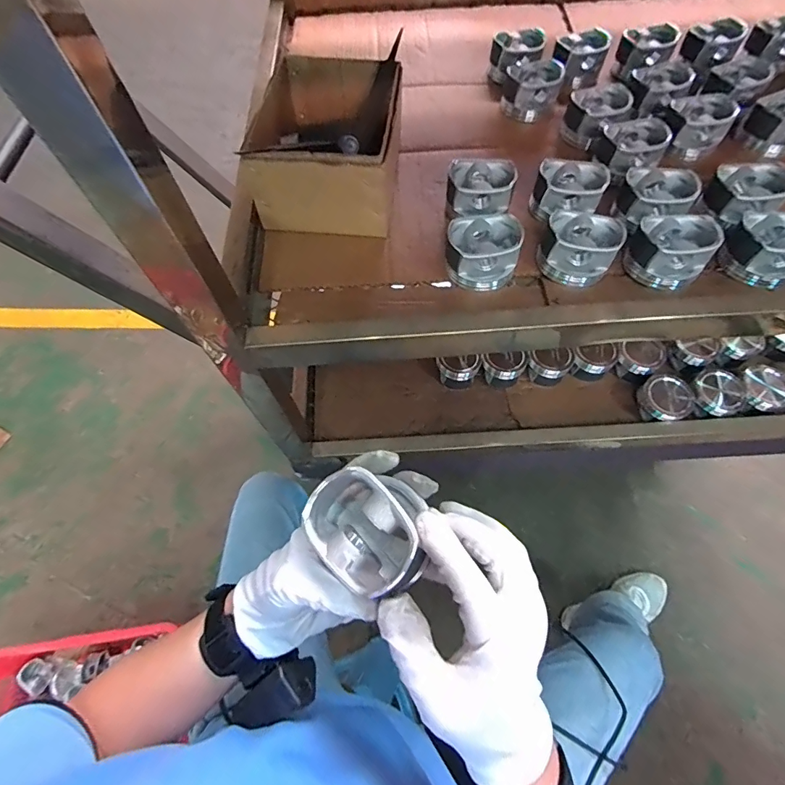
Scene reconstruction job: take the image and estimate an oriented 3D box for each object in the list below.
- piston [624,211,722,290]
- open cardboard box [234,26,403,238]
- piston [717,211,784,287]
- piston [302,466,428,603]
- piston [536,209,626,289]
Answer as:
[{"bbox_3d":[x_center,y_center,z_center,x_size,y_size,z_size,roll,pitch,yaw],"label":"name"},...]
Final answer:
[{"bbox_3d":[0.292,-0.151,0.450,0.074,0.054,0.074,-1,63,3],"label":"piston"},{"bbox_3d":[-0.070,-0.289,0.505,0.148,0.098,0.202,5,63,6],"label":"open cardboard box"},{"bbox_3d":[0.392,-0.151,0.445,0.075,0.055,0.069,37,70,20],"label":"piston"},{"bbox_3d":[-0.012,0.087,0.270,0.065,0.048,0.075,-42,68,-17],"label":"piston"},{"bbox_3d":[0.198,-0.155,0.456,0.074,0.050,0.063,22,66,14],"label":"piston"}]

